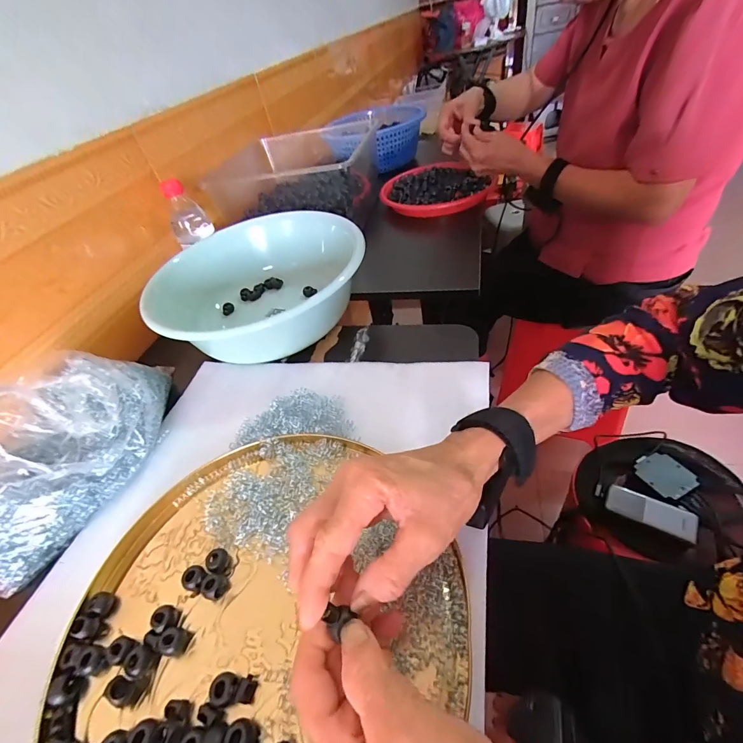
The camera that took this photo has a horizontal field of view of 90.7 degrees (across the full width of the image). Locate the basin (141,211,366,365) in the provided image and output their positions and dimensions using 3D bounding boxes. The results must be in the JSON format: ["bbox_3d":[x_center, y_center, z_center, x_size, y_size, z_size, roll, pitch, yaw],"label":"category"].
[{"bbox_3d":[-0.150,-0.110,0.538,0.279,0.112,0.283,-4,45,11],"label":"basin"}]

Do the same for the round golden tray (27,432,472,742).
[{"bbox_3d":[-0.091,0.180,0.269,0.273,0.029,0.288,-4,43,3],"label":"round golden tray"}]

